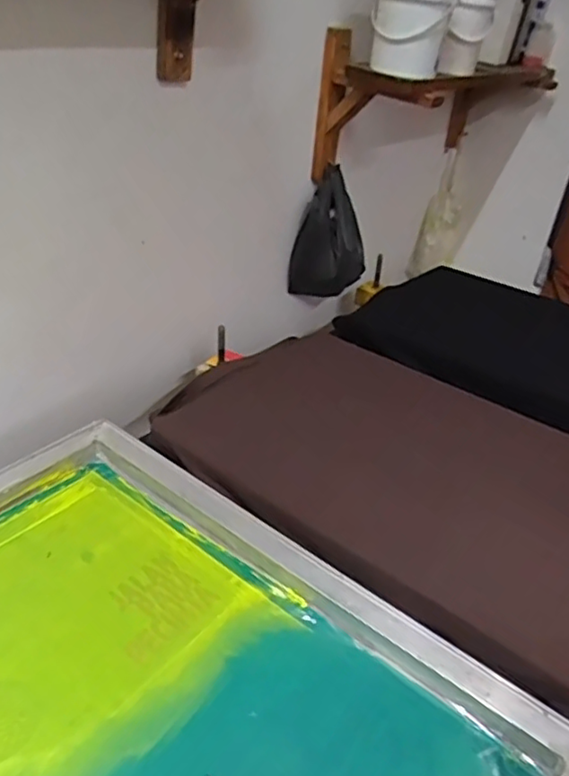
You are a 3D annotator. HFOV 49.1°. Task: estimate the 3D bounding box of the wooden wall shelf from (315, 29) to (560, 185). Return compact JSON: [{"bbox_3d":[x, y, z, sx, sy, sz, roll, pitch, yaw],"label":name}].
[{"bbox_3d":[0.293,-0.524,1.175,0.213,0.217,0.580,30,40,30],"label":"wooden wall shelf"}]

